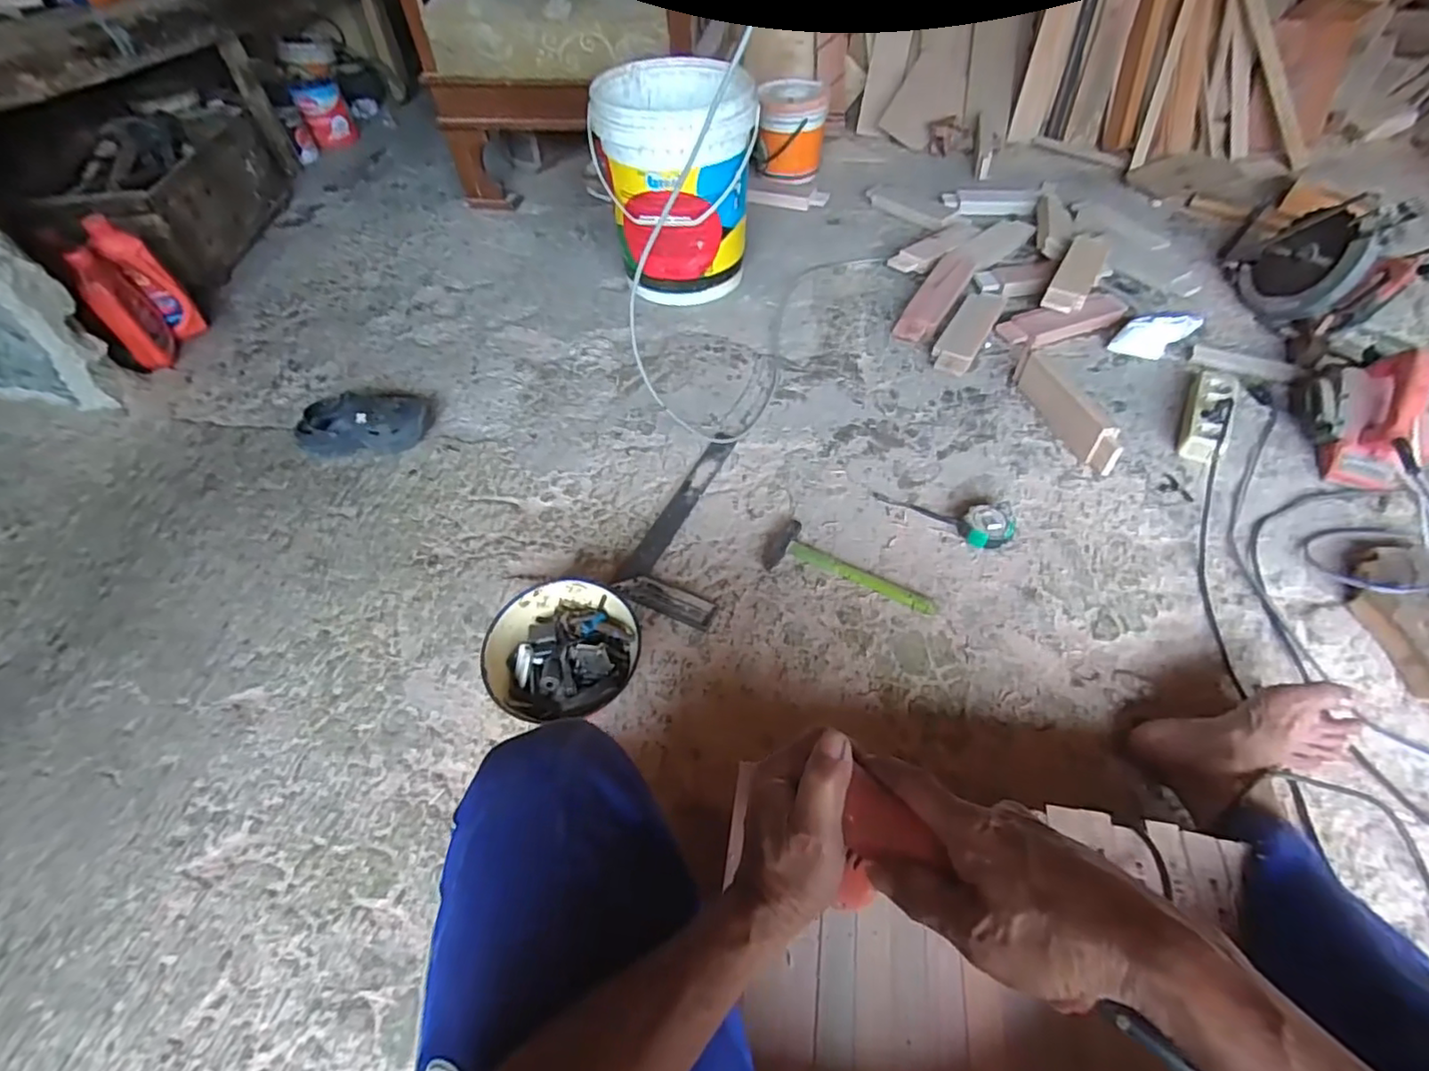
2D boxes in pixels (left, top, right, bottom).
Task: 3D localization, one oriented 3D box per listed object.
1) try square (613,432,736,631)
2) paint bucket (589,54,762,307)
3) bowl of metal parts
[{"bbox_3d":[-0.015,-0.030,0.937,0.147,0.014,0.352,16,55,15],"label":"try square"},{"bbox_3d":[-0.075,-0.721,1.267,0.286,0.356,0.311,-7,53,-2],"label":"paint bucket"},{"bbox_3d":[-0.182,0.149,0.759,0.166,0.090,0.172,-2,53,2],"label":"bowl of metal parts"}]

